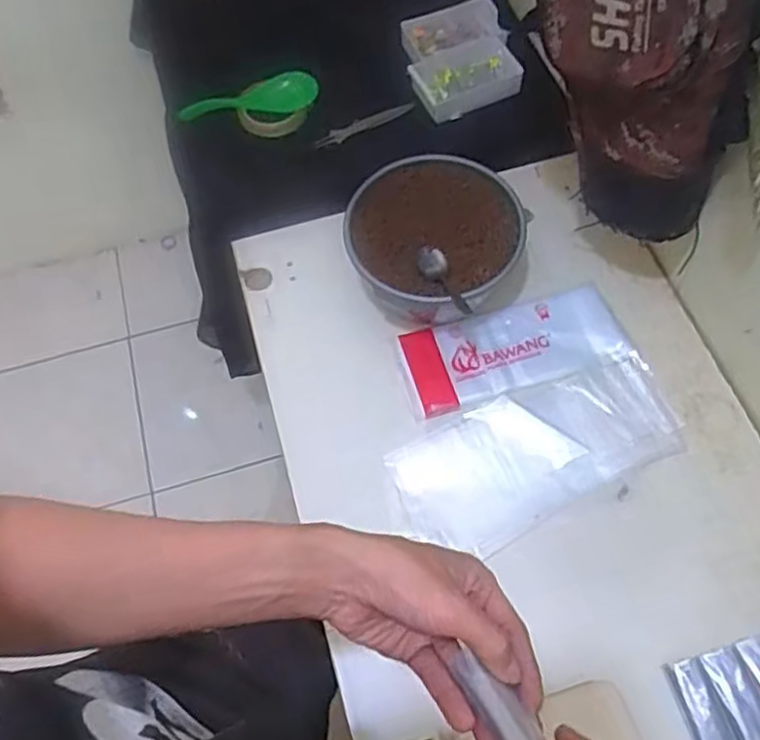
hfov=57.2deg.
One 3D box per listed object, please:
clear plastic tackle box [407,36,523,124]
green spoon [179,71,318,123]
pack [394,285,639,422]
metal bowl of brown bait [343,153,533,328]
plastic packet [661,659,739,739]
[{"bbox_3d":[0.122,-0.408,0.977,0.143,0.034,0.094,-19,64,-7],"label":"clear plastic tackle box"},{"bbox_3d":[-0.182,-0.377,0.983,0.193,0.024,0.060,-20,64,-8],"label":"green spoon"},{"bbox_3d":[0.150,-0.024,0.801,0.251,0.009,0.109,-17,63,-4],"label":"pack"},{"bbox_3d":[0.061,-0.144,0.810,0.194,0.091,0.187,-1,63,2],"label":"metal bowl of brown bait"},{"bbox_3d":[0.289,0.308,0.615,0.038,0.011,0.095,-12,63,-4],"label":"plastic packet"}]

